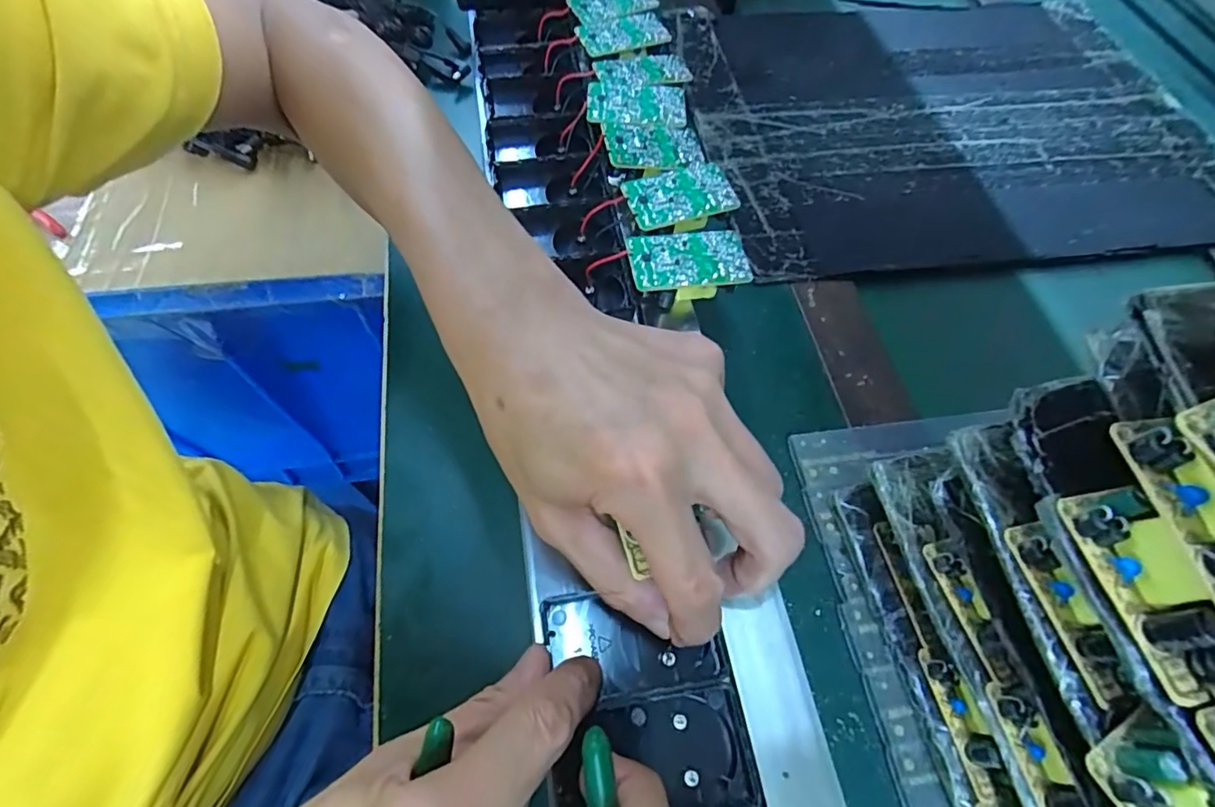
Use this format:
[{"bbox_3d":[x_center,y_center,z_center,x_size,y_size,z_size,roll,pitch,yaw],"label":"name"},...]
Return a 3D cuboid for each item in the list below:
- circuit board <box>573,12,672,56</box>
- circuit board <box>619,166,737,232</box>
[{"bbox_3d":[0.011,-0.271,0.405,0.062,0.009,0.039,-15,63,-11],"label":"circuit board"},{"bbox_3d":[0.042,-0.124,0.325,0.061,0.004,0.036,-17,71,-9],"label":"circuit board"}]

